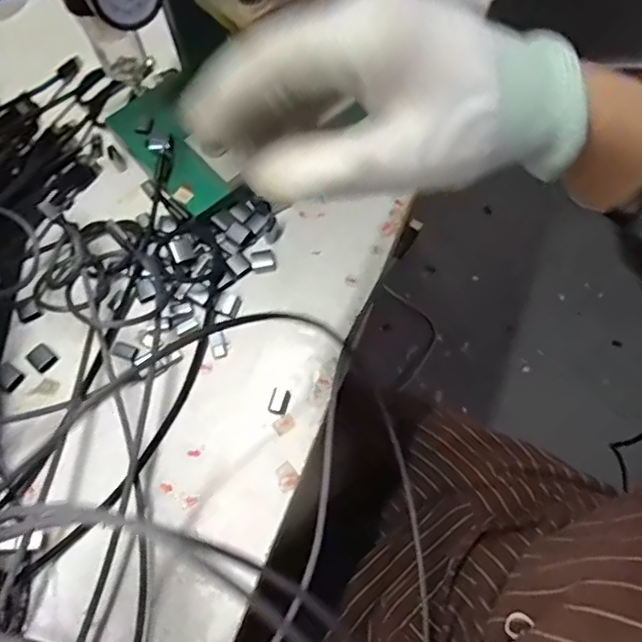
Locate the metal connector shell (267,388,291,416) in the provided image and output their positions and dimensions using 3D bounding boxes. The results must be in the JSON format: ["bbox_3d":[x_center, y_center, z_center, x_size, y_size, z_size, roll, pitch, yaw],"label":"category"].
[{"bbox_3d":[-0.025,0.048,0.343,0.011,0.004,0.016,13,66,8],"label":"metal connector shell"}]

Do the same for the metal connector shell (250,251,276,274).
[{"bbox_3d":[-0.039,-0.040,0.385,0.016,0.004,0.015,-13,65,-4],"label":"metal connector shell"}]

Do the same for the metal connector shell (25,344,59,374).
[{"bbox_3d":[-0.178,0.023,0.363,0.017,0.004,0.014,38,72,18],"label":"metal connector shell"}]

